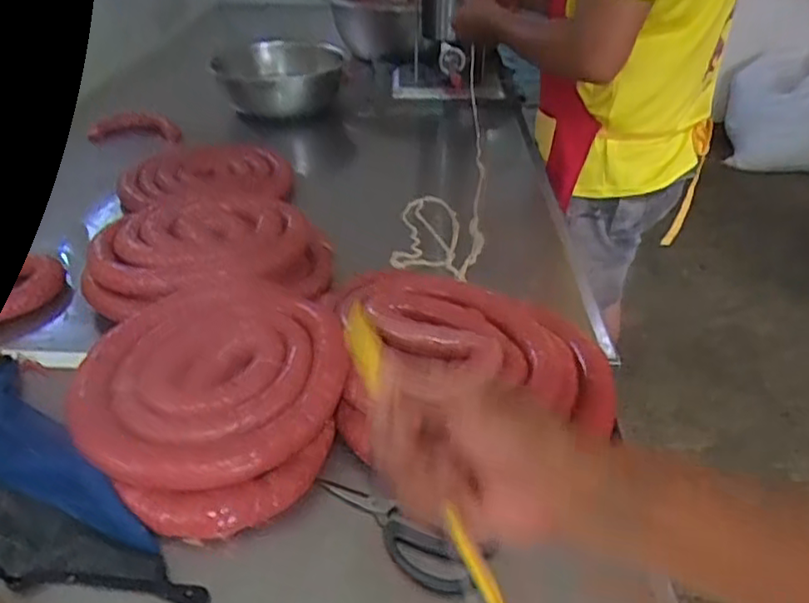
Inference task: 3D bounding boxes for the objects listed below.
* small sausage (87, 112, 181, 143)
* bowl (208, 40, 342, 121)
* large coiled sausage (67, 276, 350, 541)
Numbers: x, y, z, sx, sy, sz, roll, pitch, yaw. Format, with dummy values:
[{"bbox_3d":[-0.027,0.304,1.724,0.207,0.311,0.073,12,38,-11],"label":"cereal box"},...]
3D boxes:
[{"bbox_3d":[-0.594,-0.383,1.434,0.200,0.061,0.027,1,35,2],"label":"small sausage"},{"bbox_3d":[-0.261,-0.478,1.403,0.251,0.125,0.268,-2,35,-2],"label":"bowl"},{"bbox_3d":[-0.197,0.090,0.693,0.291,0.076,0.273,0,35,0],"label":"large coiled sausage"}]

